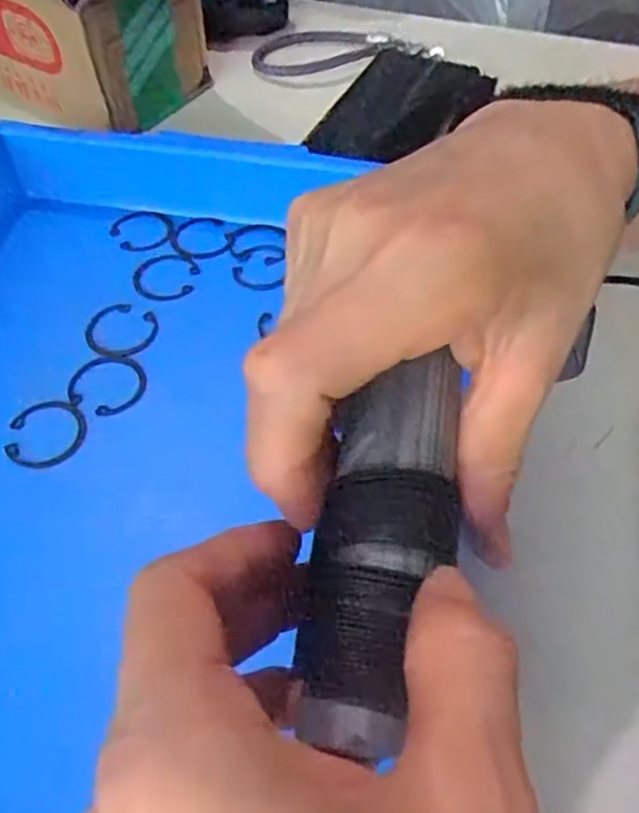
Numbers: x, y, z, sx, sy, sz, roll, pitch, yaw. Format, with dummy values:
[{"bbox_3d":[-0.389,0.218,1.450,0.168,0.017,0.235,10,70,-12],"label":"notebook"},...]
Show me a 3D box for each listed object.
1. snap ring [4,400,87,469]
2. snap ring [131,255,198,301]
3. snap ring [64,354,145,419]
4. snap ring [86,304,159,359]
[{"bbox_3d":[-0.127,0.012,0.321,0.034,0.005,0.037,0,51,0],"label":"snap ring"},{"bbox_3d":[-0.085,-0.073,0.381,0.036,0.004,0.039,0,51,0],"label":"snap ring"},{"bbox_3d":[-0.102,-0.012,0.335,0.037,0.004,0.035,0,51,0],"label":"snap ring"},{"bbox_3d":[-0.103,-0.039,0.358,0.038,0.004,0.035,0,51,0],"label":"snap ring"}]

